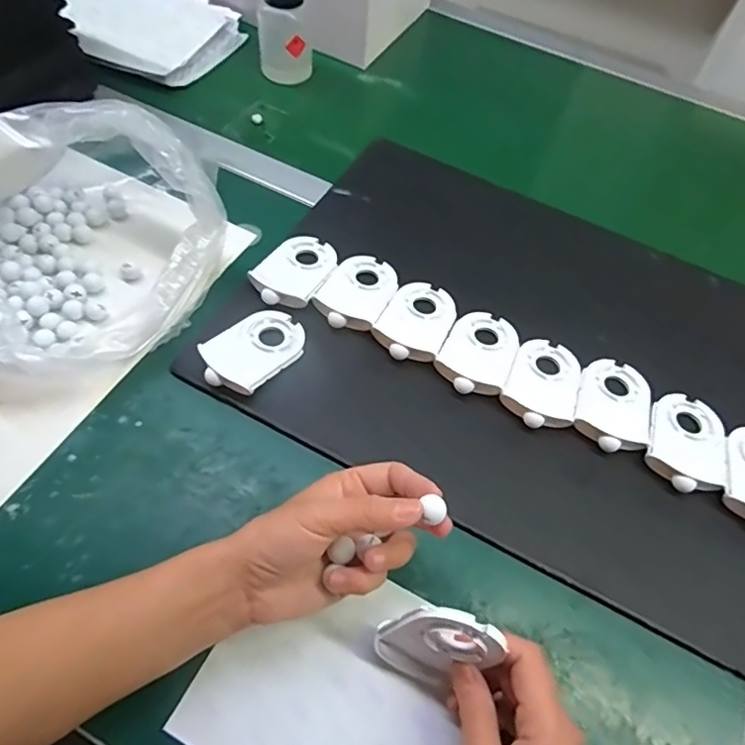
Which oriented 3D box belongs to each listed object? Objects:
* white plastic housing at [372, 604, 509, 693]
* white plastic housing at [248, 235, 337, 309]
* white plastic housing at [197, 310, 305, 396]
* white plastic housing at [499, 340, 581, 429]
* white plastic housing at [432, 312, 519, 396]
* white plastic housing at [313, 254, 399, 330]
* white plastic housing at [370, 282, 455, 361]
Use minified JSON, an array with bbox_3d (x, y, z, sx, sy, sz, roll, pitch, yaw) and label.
[{"bbox_3d":[0.036,0.153,0.317,0.052,0.079,0.011,33,41,0],"label":"white plastic housing"},{"bbox_3d":[-0.068,-0.094,0.509,0.059,0.013,0.088,28,59,12],"label":"white plastic housing"},{"bbox_3d":[-0.096,-0.018,0.461,0.055,0.023,0.088,35,60,16],"label":"white plastic housing"},{"bbox_3d":[0.144,0.009,0.472,0.058,0.018,0.089,24,58,9],"label":"white plastic housing"},{"bbox_3d":[0.091,-0.017,0.480,0.058,0.018,0.088,26,58,11],"label":"white plastic housing"},{"bbox_3d":[-0.012,-0.074,0.503,0.059,0.013,0.088,24,58,10],"label":"white plastic housing"},{"bbox_3d":[0.040,-0.047,0.489,0.058,0.012,0.089,27,58,11],"label":"white plastic housing"}]

